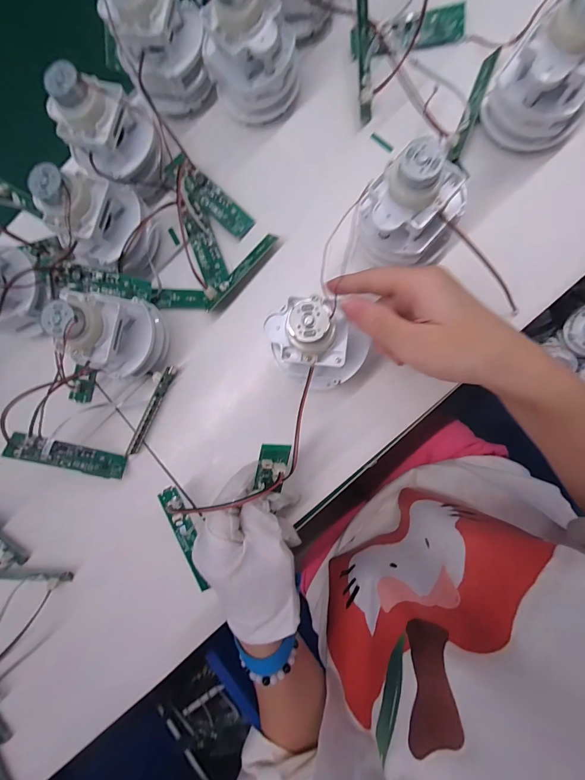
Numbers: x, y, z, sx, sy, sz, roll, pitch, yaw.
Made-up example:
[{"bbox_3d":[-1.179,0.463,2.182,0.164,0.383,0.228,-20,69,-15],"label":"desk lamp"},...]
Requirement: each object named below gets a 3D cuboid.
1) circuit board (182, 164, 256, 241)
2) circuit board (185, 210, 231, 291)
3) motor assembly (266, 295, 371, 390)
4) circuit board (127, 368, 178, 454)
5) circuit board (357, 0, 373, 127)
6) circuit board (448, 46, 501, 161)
[{"bbox_3d":[-0.065,-0.158,0.289,0.070,0.007,0.024,43,93,-1],"label":"circuit board"},{"bbox_3d":[-0.072,-0.118,0.291,0.022,0.010,0.067,-21,86,1],"label":"circuit board"},{"bbox_3d":[0.016,-0.028,0.213,0.062,0.044,0.050,-7,88,8],"label":"motor assembly"},{"bbox_3d":[-0.119,0.017,0.289,0.005,0.015,0.081,27,92,8],"label":"circuit board"},{"bbox_3d":[0.055,-0.258,0.263,0.009,0.017,0.085,-4,109,8],"label":"circuit board"},{"bbox_3d":[0.140,-0.218,0.261,0.011,0.011,0.083,20,91,8],"label":"circuit board"}]

